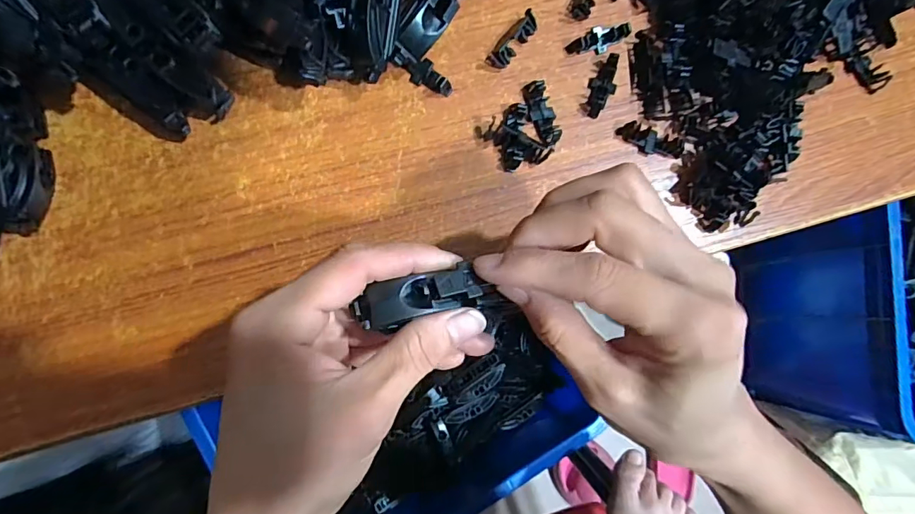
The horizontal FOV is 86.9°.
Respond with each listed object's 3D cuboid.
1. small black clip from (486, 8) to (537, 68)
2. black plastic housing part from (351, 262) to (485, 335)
[{"bbox_3d":[0.029,-0.115,0.255,0.012,0.012,0.036,38,81,-2],"label":"small black clip"},{"bbox_3d":[-0.014,0.015,0.174,0.044,0.007,0.016,-17,86,-4],"label":"black plastic housing part"}]

